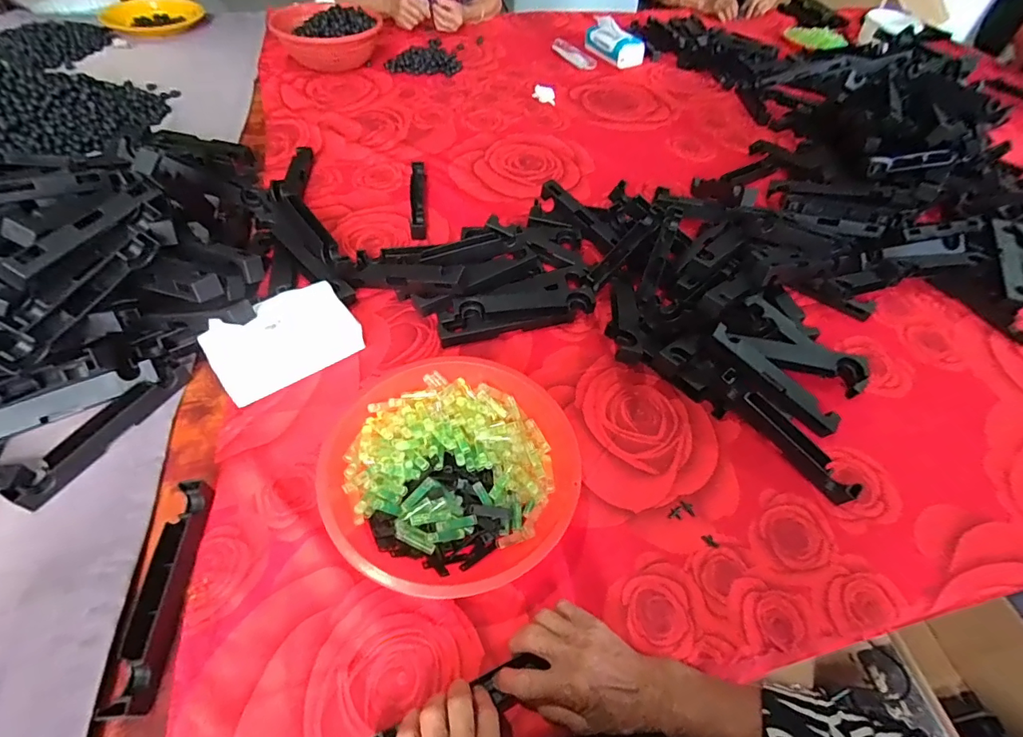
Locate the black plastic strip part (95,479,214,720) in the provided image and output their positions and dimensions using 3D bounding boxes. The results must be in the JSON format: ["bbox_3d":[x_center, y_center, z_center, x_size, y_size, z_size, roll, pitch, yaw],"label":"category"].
[{"bbox_3d":[-0.320,0.201,0.437,0.034,0.027,0.193,-2,52,-6],"label":"black plastic strip part"}]

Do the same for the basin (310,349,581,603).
[{"bbox_3d":[-0.062,0.106,0.504,0.248,0.072,0.251,2,52,-2],"label":"basin"}]

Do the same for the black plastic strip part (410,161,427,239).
[{"bbox_3d":[-0.164,-0.301,0.837,0.026,0.029,0.200,-3,52,-7],"label":"black plastic strip part"}]

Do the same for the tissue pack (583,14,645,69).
[{"bbox_3d":[0.295,-0.938,1.358,0.082,0.075,0.187,-24,57,-21],"label":"tissue pack"}]

